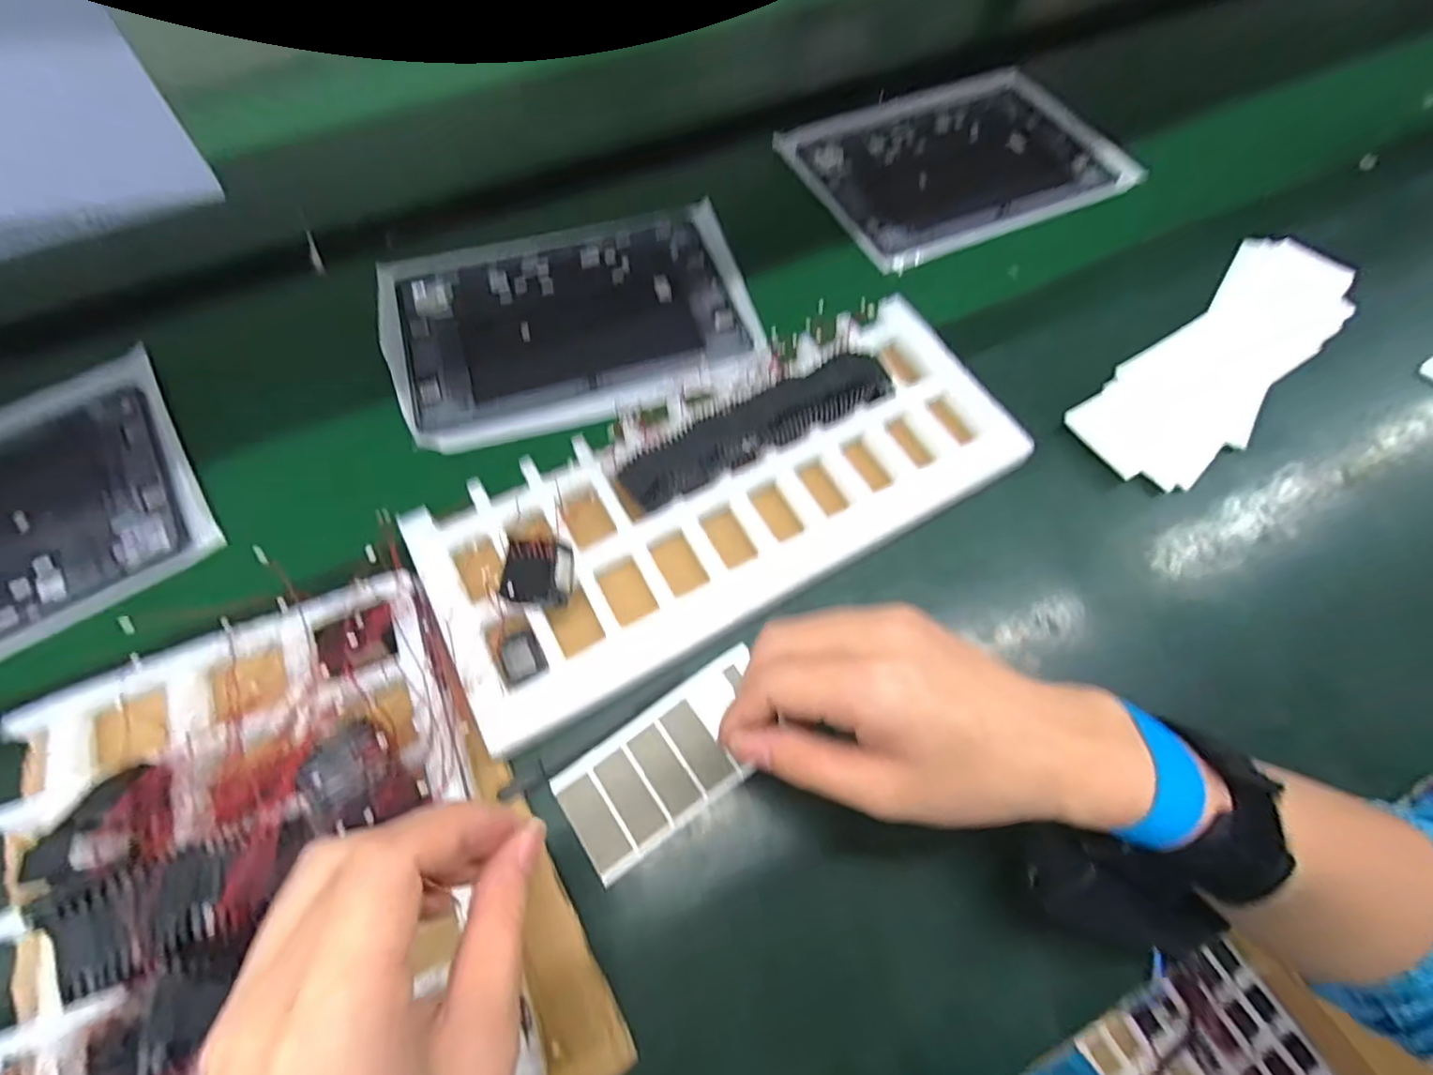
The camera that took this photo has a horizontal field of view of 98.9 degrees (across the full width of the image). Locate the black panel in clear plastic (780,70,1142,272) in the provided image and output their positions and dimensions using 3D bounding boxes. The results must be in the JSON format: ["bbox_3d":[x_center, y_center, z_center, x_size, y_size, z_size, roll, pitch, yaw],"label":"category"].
[{"bbox_3d":[0.226,-0.367,0.590,0.290,0.014,0.226,-25,66,-11],"label":"black panel in clear plastic"}]

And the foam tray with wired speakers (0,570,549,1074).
[{"bbox_3d":[-0.220,0.160,0.285,0.215,0.059,0.251,-21,66,-10],"label":"foam tray with wired speakers"}]

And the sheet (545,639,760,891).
[{"bbox_3d":[-0.024,0.119,0.332,0.122,0.008,0.058,-35,72,-12],"label":"sheet"}]

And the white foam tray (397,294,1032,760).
[{"bbox_3d":[0.009,-0.026,0.388,0.369,0.041,0.156,-27,67,-12],"label":"white foam tray"}]

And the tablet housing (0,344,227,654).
[{"bbox_3d":[-0.494,0.000,0.404,0.269,0.011,0.196,-33,70,-17],"label":"tablet housing"}]

